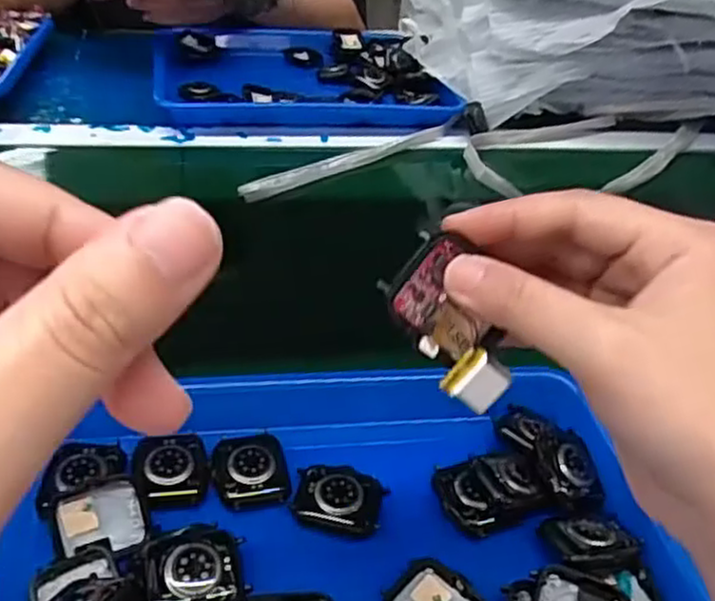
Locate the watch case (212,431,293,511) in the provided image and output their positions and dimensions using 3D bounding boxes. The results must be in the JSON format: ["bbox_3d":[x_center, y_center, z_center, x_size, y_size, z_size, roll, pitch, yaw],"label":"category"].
[{"bbox_3d":[-0.055,0.085,0.374,0.038,0.008,0.043,-4,40,-15],"label":"watch case"}]

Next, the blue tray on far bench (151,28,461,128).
[{"bbox_3d":[-0.064,-0.258,0.817,0.311,0.039,0.227,1,39,-9],"label":"blue tray on far bench"}]

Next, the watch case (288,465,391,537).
[{"bbox_3d":[-0.009,0.100,0.366,0.044,0.007,0.035,11,38,4],"label":"watch case"}]

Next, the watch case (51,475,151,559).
[{"bbox_3d":[-0.119,0.101,0.337,0.039,0.006,0.033,-10,79,-23],"label":"watch case"}]

